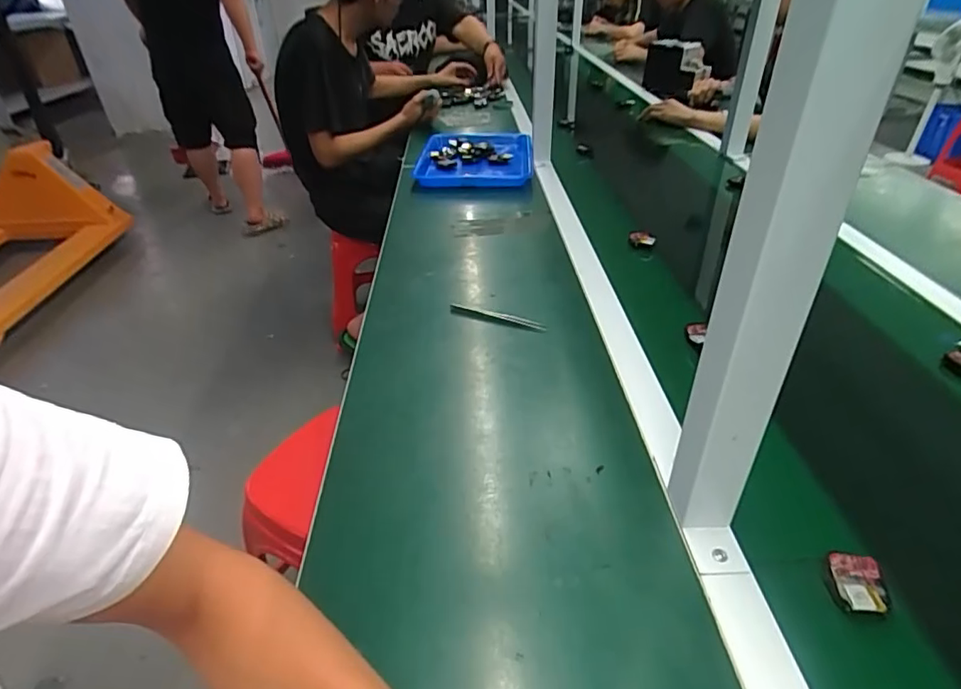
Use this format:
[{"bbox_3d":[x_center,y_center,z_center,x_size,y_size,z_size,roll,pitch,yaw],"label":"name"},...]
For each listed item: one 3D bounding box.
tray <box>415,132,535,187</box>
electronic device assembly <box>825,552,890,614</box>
[{"bbox_3d":[-0.008,-0.412,1.225,0.257,0.054,0.331,0,35,2],"label":"tray"},{"bbox_3d":[0.271,0.173,0.398,0.037,0.015,0.047,10,37,16],"label":"electronic device assembly"}]

